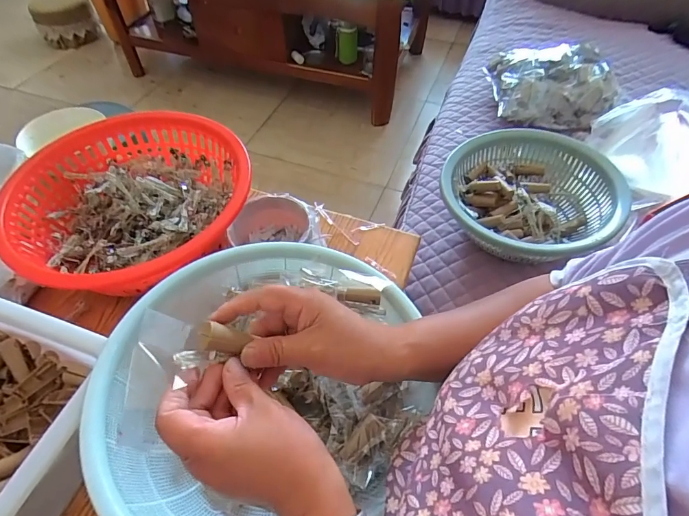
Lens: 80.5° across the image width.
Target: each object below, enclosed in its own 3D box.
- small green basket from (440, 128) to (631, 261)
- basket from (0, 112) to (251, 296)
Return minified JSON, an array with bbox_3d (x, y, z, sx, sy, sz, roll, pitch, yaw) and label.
[{"bbox_3d":[0.315,-0.108,0.707,0.271,0.082,0.266,1,53,-2],"label":"small green basket"},{"bbox_3d":[-0.308,-0.077,0.589,0.303,0.095,0.315,9,53,7],"label":"basket"}]

